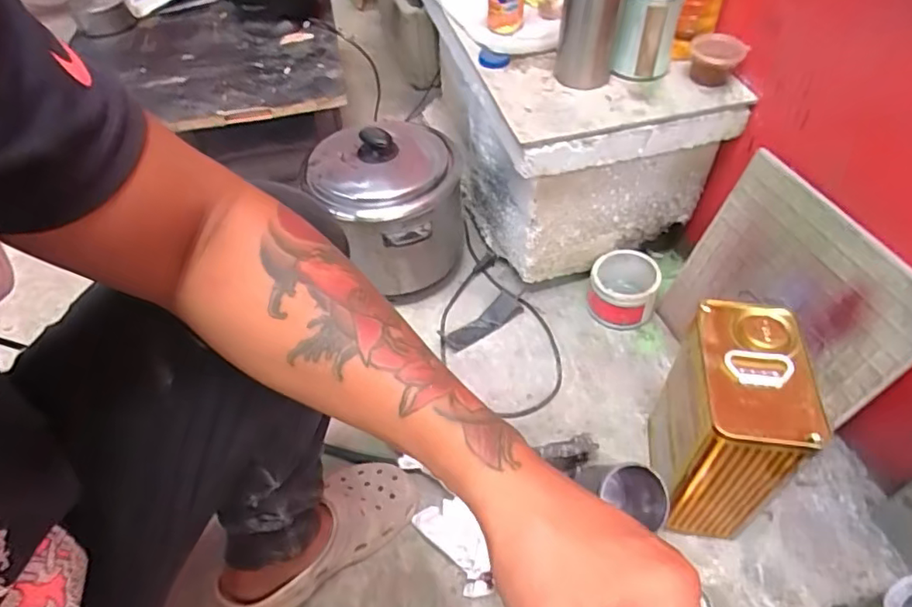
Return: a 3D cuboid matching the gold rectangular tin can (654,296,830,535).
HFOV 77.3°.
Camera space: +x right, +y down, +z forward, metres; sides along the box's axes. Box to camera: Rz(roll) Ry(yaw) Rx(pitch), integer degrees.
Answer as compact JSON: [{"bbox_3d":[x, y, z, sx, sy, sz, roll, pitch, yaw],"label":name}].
[{"bbox_3d":[0.309,0.143,0.660,0.104,0.248,0.163,8,50,9],"label":"gold rectangular tin can"}]

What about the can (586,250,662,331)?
[{"bbox_3d":[0.267,-0.022,0.919,0.099,0.084,0.099,-1,49,1],"label":"can"}]

